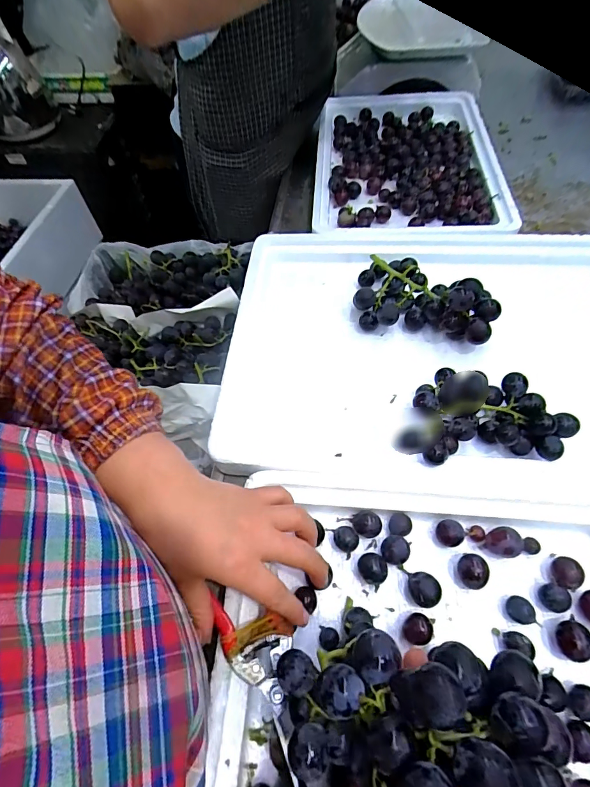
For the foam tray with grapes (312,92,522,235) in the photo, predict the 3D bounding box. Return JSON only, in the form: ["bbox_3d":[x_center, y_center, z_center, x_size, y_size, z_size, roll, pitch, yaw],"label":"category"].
[{"bbox_3d":[0.193,-0.409,0.723,0.306,0.055,0.441,2,57,6],"label":"foam tray with grapes"}]

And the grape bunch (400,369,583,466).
[{"bbox_3d":[0.189,0.023,0.421,0.164,0.046,0.106,-5,57,1],"label":"grape bunch"}]

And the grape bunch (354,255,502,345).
[{"bbox_3d":[0.162,-0.123,0.509,0.171,0.067,0.105,14,59,13],"label":"grape bunch"}]

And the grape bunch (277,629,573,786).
[{"bbox_3d":[0.056,0.181,0.216,0.146,0.075,0.091,-16,55,26],"label":"grape bunch"}]

